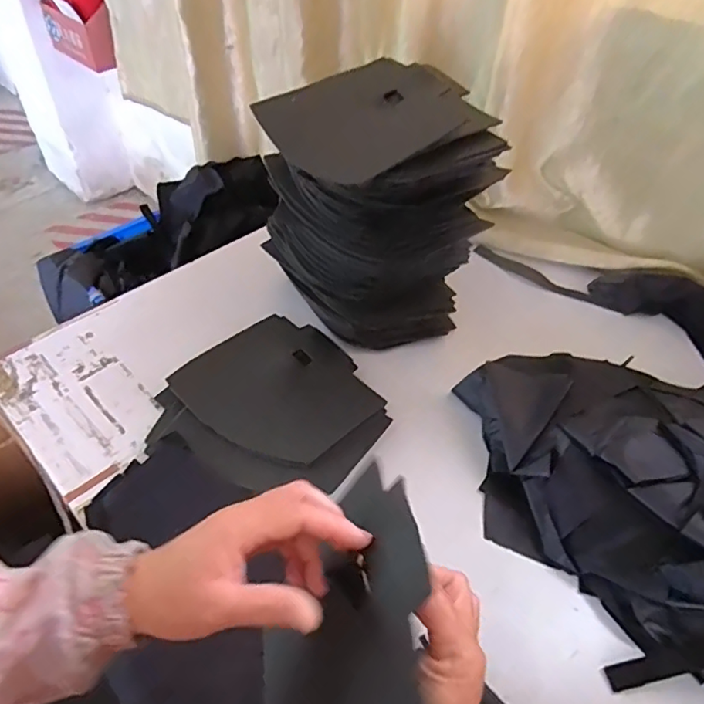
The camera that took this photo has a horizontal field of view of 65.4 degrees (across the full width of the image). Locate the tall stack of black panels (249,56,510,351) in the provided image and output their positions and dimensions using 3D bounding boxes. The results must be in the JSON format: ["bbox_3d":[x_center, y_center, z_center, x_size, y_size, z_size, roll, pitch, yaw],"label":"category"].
[{"bbox_3d":[0.022,-0.192,0.719,0.196,0.292,0.270,-23,52,-23],"label":"tall stack of black panels"}]

